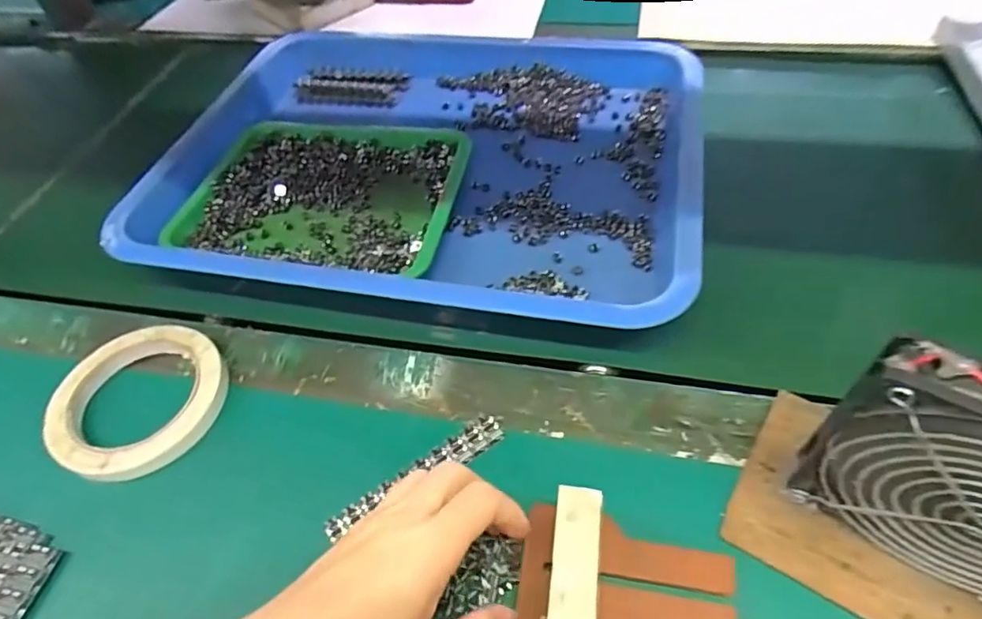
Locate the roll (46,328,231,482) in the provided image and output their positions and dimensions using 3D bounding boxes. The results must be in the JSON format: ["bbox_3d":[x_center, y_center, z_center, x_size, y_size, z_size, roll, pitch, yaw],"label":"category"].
[{"bbox_3d":[-0.220,0.055,0.358,0.100,0.020,0.099,-3,51,4],"label":"roll"}]

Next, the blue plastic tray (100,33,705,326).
[{"bbox_3d":[-0.051,-0.144,0.493,0.432,0.033,0.347,6,52,11],"label":"blue plastic tray"}]

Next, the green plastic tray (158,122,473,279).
[{"bbox_3d":[-0.133,-0.094,0.462,0.213,0.023,0.156,9,53,13],"label":"green plastic tray"}]

